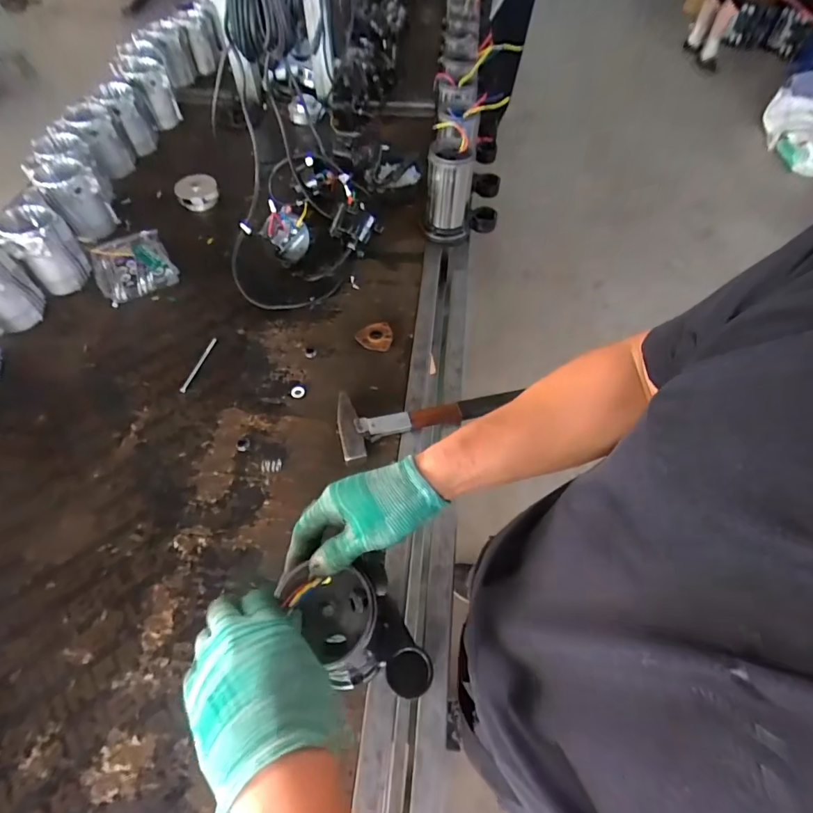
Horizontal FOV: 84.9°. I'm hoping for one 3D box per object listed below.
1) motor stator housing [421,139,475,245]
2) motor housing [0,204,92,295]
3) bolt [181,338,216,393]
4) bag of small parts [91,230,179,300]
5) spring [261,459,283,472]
[{"bbox_3d":[0.091,-0.444,0.942,0.100,0.183,0.093,12,58,7],"label":"motor stator housing"},{"bbox_3d":[-0.715,-0.308,0.883,0.113,0.155,0.119,34,63,19],"label":"motor housing"},{"bbox_3d":[-0.386,-0.079,0.828,0.012,0.006,0.131,10,57,6],"label":"bolt"},{"bbox_3d":[-0.581,-0.301,0.946,0.147,0.036,0.175,-28,62,-18],"label":"bag of small parts"},{"bbox_3d":[-0.211,0.094,0.698,0.031,0.014,0.017,-10,58,-7],"label":"spring"}]

